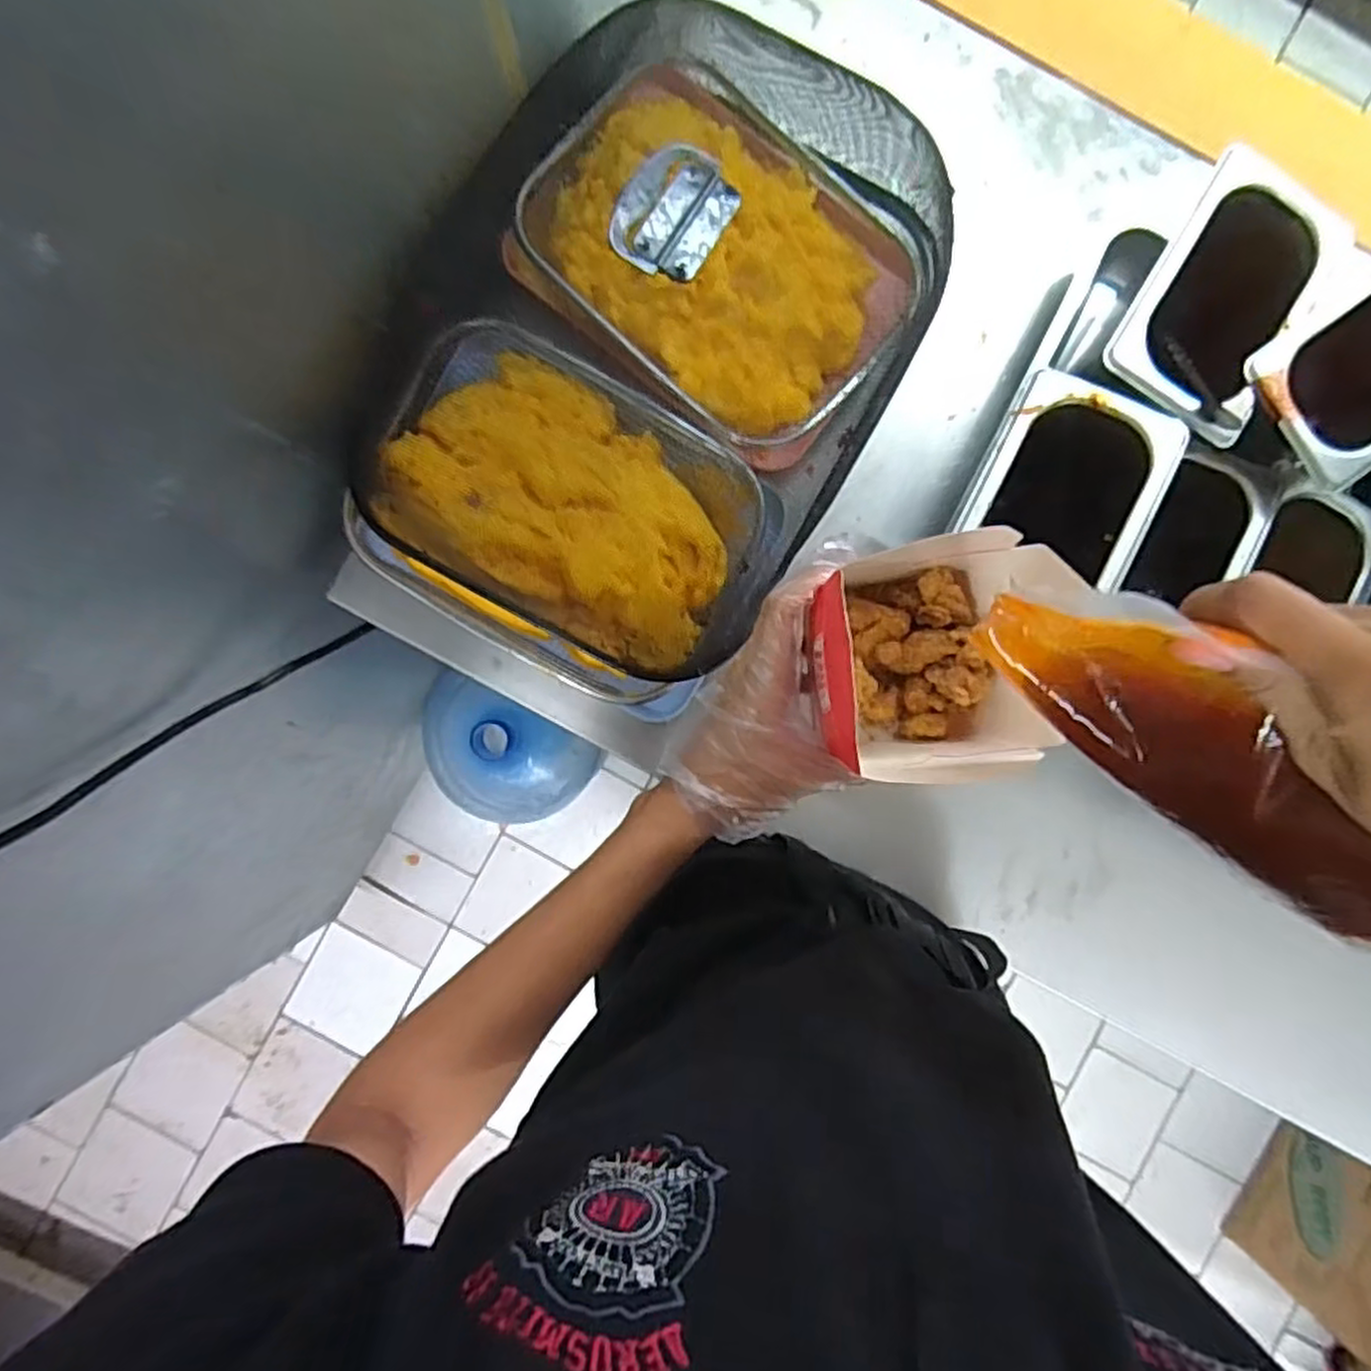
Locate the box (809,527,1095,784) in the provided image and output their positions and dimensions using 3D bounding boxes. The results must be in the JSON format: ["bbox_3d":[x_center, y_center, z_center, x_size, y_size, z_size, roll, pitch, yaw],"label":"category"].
[{"bbox_3d":[0.122,-0.012,0.394,0.102,0.076,0.113,-11,90,-2],"label":"box"}]

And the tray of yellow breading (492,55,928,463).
[{"bbox_3d":[0.026,-0.342,0.612,0.308,0.050,0.230,40,89,-1],"label":"tray of yellow breading"}]

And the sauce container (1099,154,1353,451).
[{"bbox_3d":[0.378,-0.269,0.548,0.108,0.072,0.183,31,89,-2],"label":"sauce container"}]

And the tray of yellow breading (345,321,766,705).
[{"bbox_3d":[-0.095,-0.134,0.600,0.297,0.047,0.222,28,89,-2],"label":"tray of yellow breading"}]

